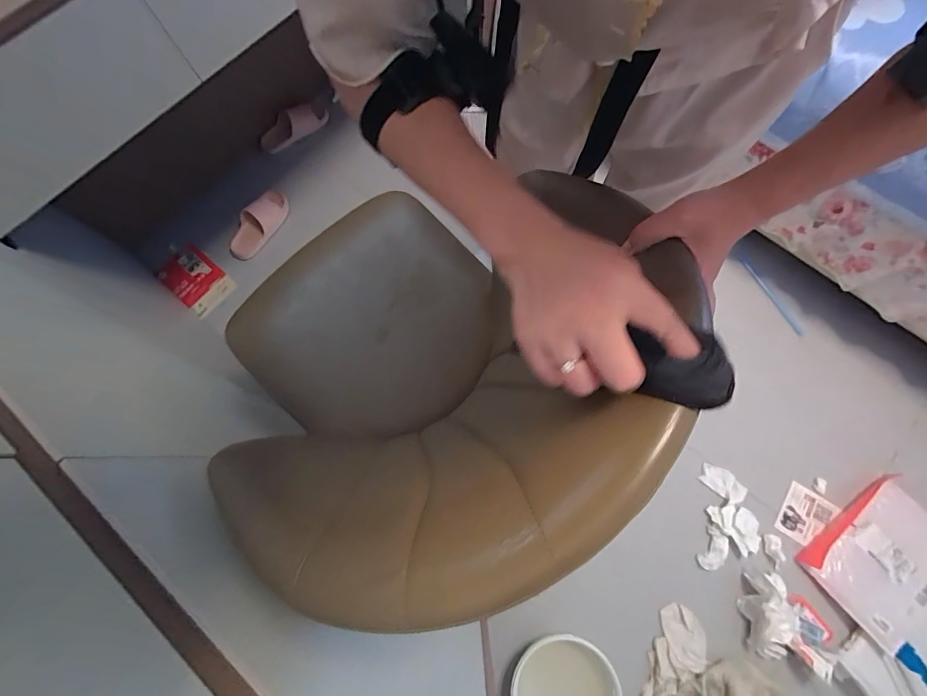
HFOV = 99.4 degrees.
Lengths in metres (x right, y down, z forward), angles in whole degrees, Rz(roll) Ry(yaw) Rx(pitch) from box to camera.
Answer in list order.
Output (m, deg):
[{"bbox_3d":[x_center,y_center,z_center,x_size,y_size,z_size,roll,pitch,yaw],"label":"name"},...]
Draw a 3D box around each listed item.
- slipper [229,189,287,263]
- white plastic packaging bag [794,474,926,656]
[{"bbox_3d":[-0.682,-0.413,1.304,0.094,0.062,0.257,31,77,9],"label":"slipper"},{"bbox_3d":[1.069,0.527,0.974,0.356,0.039,0.270,-34,77,-8],"label":"white plastic packaging bag"}]

